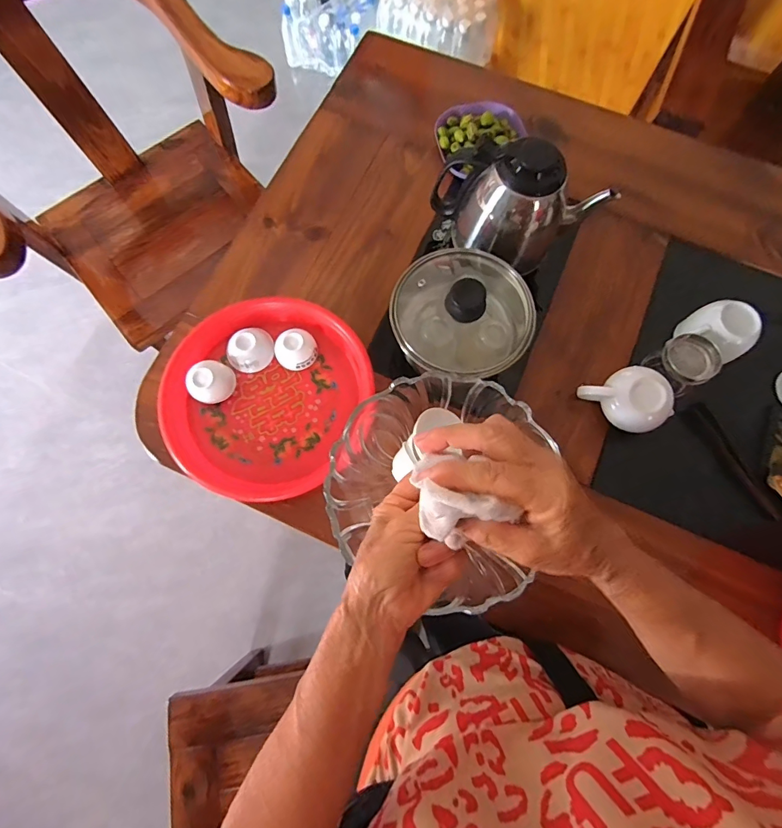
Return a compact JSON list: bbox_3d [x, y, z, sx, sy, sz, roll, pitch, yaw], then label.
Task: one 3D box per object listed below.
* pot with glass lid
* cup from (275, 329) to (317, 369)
[{"bbox_3d":[0.082,-0.111,0.515,0.159,0.118,0.165,0,74,0],"label":"pot with glass lid"},{"bbox_3d":[-0.122,-0.084,0.550,0.048,0.027,0.049,0,74,0],"label":"cup"}]

